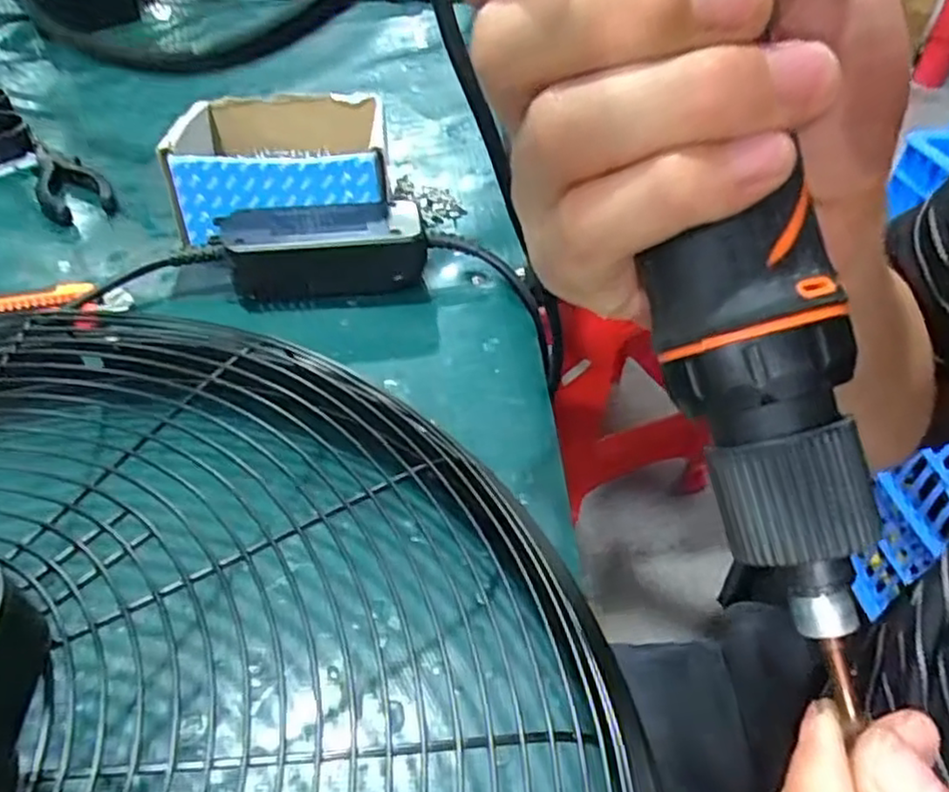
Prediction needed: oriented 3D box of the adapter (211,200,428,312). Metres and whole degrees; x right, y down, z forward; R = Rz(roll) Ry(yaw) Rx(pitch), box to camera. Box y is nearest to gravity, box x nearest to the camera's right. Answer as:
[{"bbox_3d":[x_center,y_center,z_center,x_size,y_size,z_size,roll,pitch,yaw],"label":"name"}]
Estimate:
[{"bbox_3d":[-0.092,-0.090,0.433,0.117,0.043,0.054,-7,44,-9],"label":"adapter"}]

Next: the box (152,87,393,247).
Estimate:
[{"bbox_3d":[-0.132,-0.157,0.486,0.134,0.071,0.124,-7,44,-9],"label":"box"}]

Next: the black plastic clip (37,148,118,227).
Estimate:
[{"bbox_3d":[-0.310,-0.167,0.533,0.047,0.012,0.132,-21,48,-22],"label":"black plastic clip"}]

